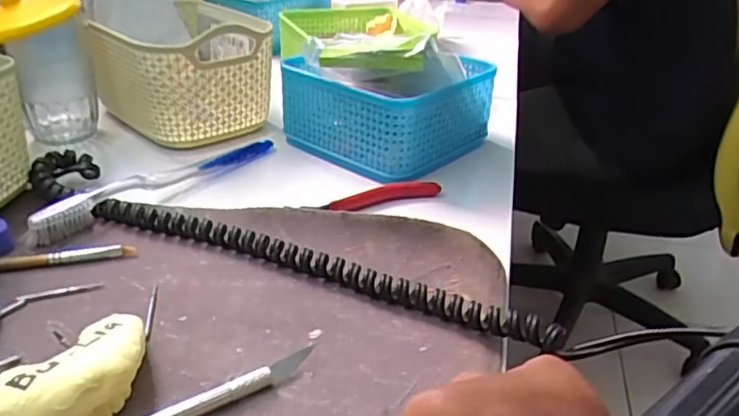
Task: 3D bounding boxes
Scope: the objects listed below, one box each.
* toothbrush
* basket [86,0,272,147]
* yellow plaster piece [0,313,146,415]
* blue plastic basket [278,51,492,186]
[{"bbox_3d":[-0.136,-0.020,0.417,0.011,0.019,0.187,22,35,31],"label":"toothbrush"},{"bbox_3d":[-0.163,-0.118,0.523,0.122,0.087,0.170,-13,33,-26],"label":"basket"},{"bbox_3d":[-0.116,0.070,0.247,0.063,0.027,0.040,-24,39,-39],"label":"yellow plaster piece"},{"bbox_3d":[0.020,-0.083,0.495,0.118,0.064,0.132,25,36,34],"label":"blue plastic basket"}]

